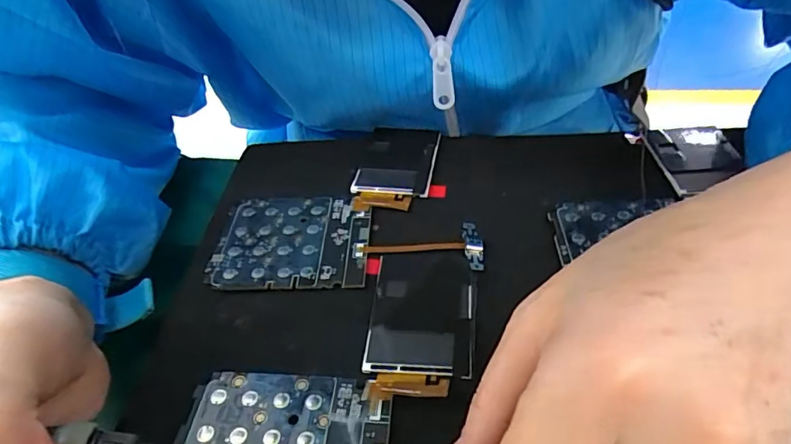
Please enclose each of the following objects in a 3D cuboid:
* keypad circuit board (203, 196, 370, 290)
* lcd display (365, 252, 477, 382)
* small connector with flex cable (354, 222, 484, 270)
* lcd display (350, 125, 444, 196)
[{"bbox_3d":[-0.052,0.009,0.253,0.076,0.006,0.061,-2,46,5],"label":"keypad circuit board"},{"bbox_3d":[0.010,0.037,0.216,0.046,0.004,0.061,1,46,7],"label":"lcd display"},{"bbox_3d":[0.013,0.008,0.245,0.061,0.005,0.031,6,47,12],"label":"small connector with flex cable"},{"bbox_3d":[0.001,-0.036,0.293,0.043,0.004,0.057,3,47,14],"label":"lcd display"}]

